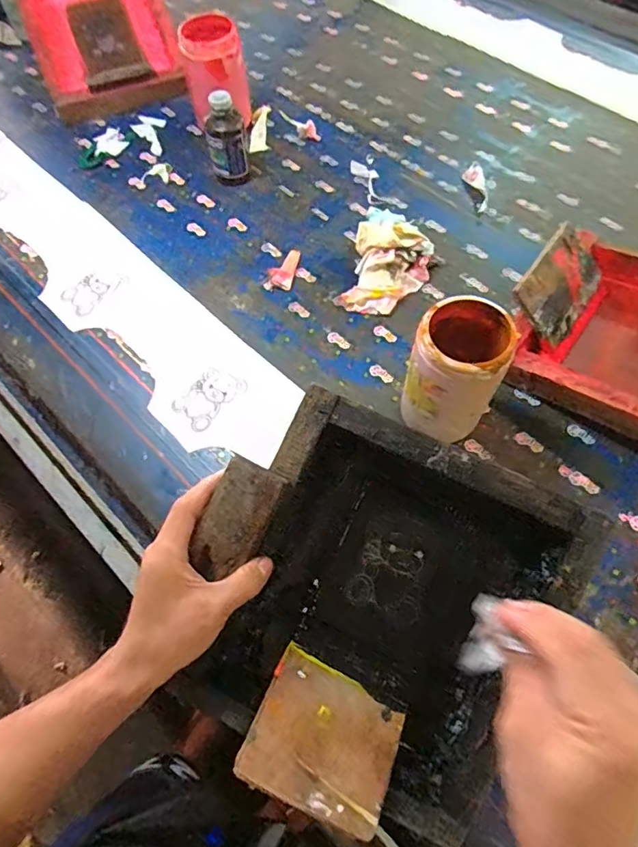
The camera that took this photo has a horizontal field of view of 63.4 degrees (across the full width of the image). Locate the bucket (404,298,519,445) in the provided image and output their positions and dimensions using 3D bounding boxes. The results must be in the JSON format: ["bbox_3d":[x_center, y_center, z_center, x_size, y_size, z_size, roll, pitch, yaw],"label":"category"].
[{"bbox_3d":[0.148,-0.049,0.571,0.090,0.173,0.090,-1,63,2],"label":"bucket"}]

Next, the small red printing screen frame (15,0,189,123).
[{"bbox_3d":[-0.389,-0.699,0.920,0.243,0.066,0.293,-20,88,-13],"label":"small red printing screen frame"}]

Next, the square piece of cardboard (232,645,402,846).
[{"bbox_3d":[0.005,0.229,0.376,0.102,0.008,0.091,26,53,8],"label":"square piece of cardboard"}]

